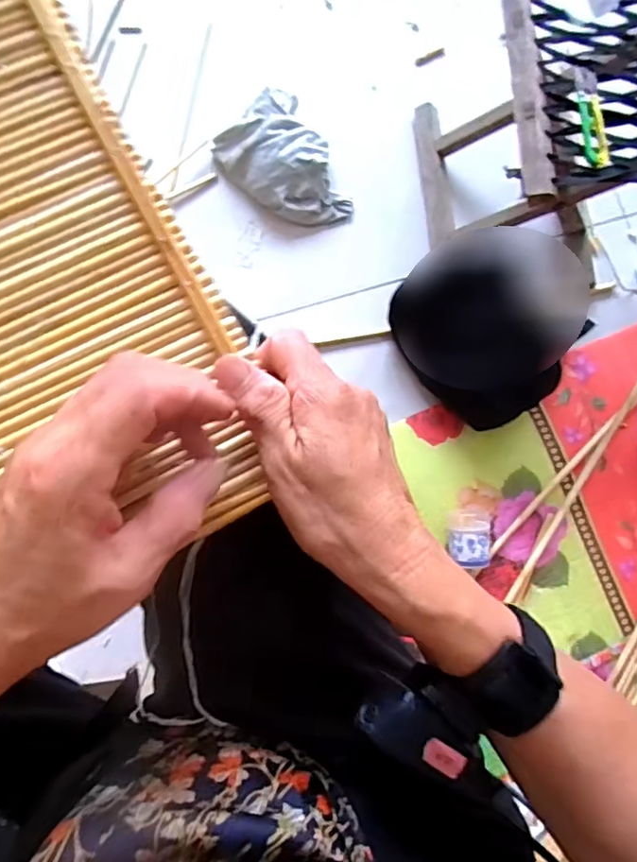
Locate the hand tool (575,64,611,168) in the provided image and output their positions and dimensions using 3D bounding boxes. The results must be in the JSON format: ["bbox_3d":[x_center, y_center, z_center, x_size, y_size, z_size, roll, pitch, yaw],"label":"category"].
[{"bbox_3d":[0.269,-0.312,0.573,0.030,0.011,0.105,-5,86,-13],"label":"hand tool"}]

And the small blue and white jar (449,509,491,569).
[{"bbox_3d":[0.186,0.134,0.730,0.054,0.057,0.071,5,83,-9],"label":"small blue and white jar"}]

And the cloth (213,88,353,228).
[{"bbox_3d":[-0.053,-0.354,0.753,0.137,0.052,0.201,-28,87,-10],"label":"cloth"}]

